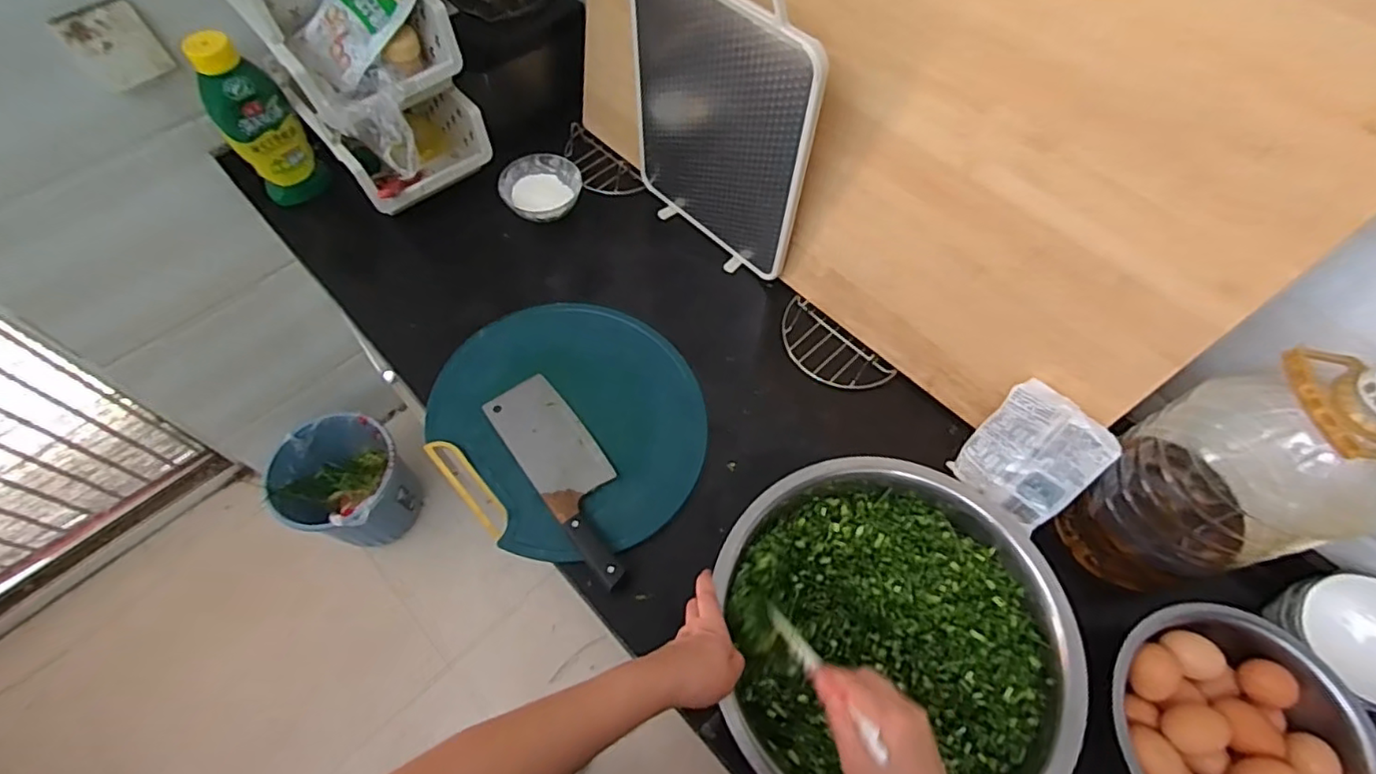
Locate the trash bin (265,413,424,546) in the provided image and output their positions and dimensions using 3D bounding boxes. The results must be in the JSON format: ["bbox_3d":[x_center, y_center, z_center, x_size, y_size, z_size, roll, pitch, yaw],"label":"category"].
[{"bbox_3d":[-0.751,0.239,1.405,0.237,0.283,0.248,19,62,9],"label":"trash bin"}]

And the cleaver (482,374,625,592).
[{"bbox_3d":[-0.143,0.099,0.739,0.087,0.013,0.284,-33,67,-18],"label":"cleaver"}]

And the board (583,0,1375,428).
[{"bbox_3d":[0.177,-0.317,0.694,0.027,0.494,0.864,-35,67,-32],"label":"board"}]

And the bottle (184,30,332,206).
[{"bbox_3d":[-0.612,-0.370,0.877,0.091,0.246,0.059,-13,62,-9],"label":"bottle"}]

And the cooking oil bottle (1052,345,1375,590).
[{"bbox_3d":[0.509,0.082,0.575,0.143,0.351,0.128,4,61,1],"label":"cooking oil bottle"}]

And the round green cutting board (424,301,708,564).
[{"bbox_3d":[-0.150,0.036,0.772,0.308,0.031,0.349,-38,68,-20],"label":"round green cutting board"}]

